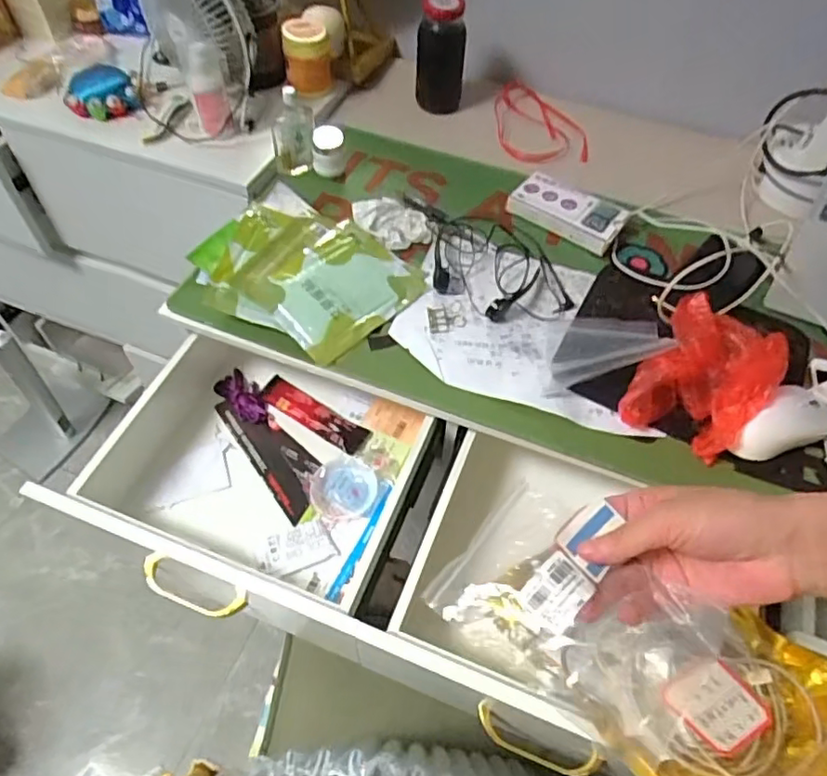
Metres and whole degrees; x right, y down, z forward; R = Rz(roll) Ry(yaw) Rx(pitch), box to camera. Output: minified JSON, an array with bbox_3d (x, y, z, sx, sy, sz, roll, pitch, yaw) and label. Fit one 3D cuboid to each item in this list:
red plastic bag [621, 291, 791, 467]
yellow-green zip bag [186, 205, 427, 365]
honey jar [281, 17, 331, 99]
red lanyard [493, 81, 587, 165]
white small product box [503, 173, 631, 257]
[{"bbox_3d":[0.276,-0.011,0.576,0.112,0.059,0.148,35,60,21],"label":"red plastic bag"},{"bbox_3d":[-0.128,-0.129,0.668,0.231,0.033,0.194,31,58,18],"label":"yellow-green zip bag"},{"bbox_3d":[-0.152,-0.473,0.876,0.065,0.088,0.055,-7,55,-8],"label":"honey jar"},{"bbox_3d":[0.185,-0.391,0.883,0.131,0.034,0.196,5,54,1],"label":"red lanyard"},{"bbox_3d":[0.189,-0.217,0.744,0.134,0.026,0.065,32,59,19],"label":"white small product box"}]

